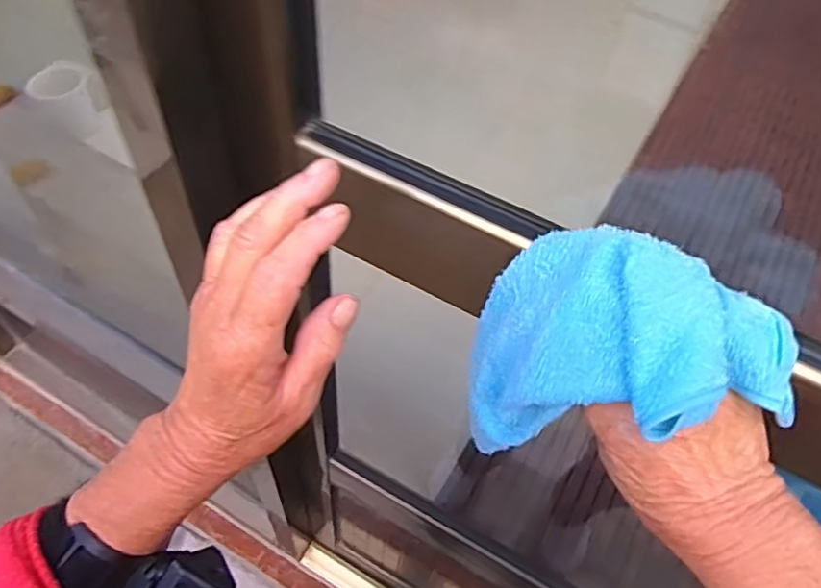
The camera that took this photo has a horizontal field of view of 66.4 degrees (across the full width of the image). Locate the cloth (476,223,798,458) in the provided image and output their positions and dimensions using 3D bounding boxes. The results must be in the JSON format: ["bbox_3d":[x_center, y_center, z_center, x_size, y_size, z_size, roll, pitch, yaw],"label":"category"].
[{"bbox_3d":[0.104,0.034,0.311,0.137,0.106,0.084,16,55,8],"label":"cloth"}]

